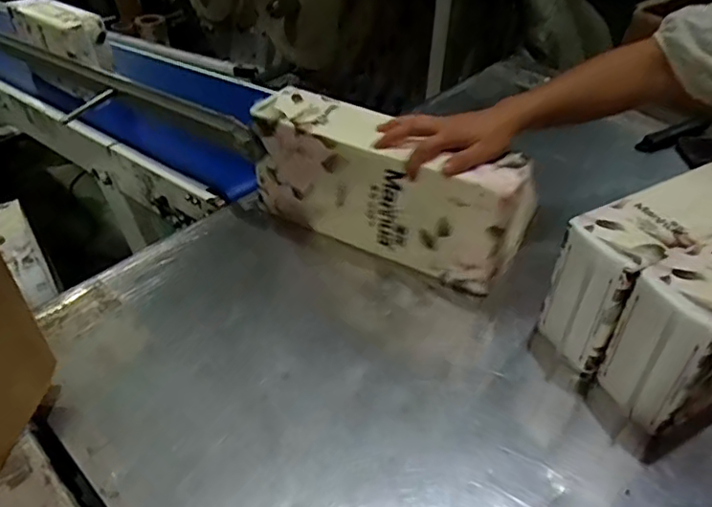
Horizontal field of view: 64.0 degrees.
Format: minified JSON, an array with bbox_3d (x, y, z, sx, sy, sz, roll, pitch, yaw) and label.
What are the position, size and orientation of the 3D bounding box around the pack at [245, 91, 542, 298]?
[{"bbox_3d":[0.042,-0.076,0.744,0.363,0.179,0.089,22,46,22],"label":"pack"}]

